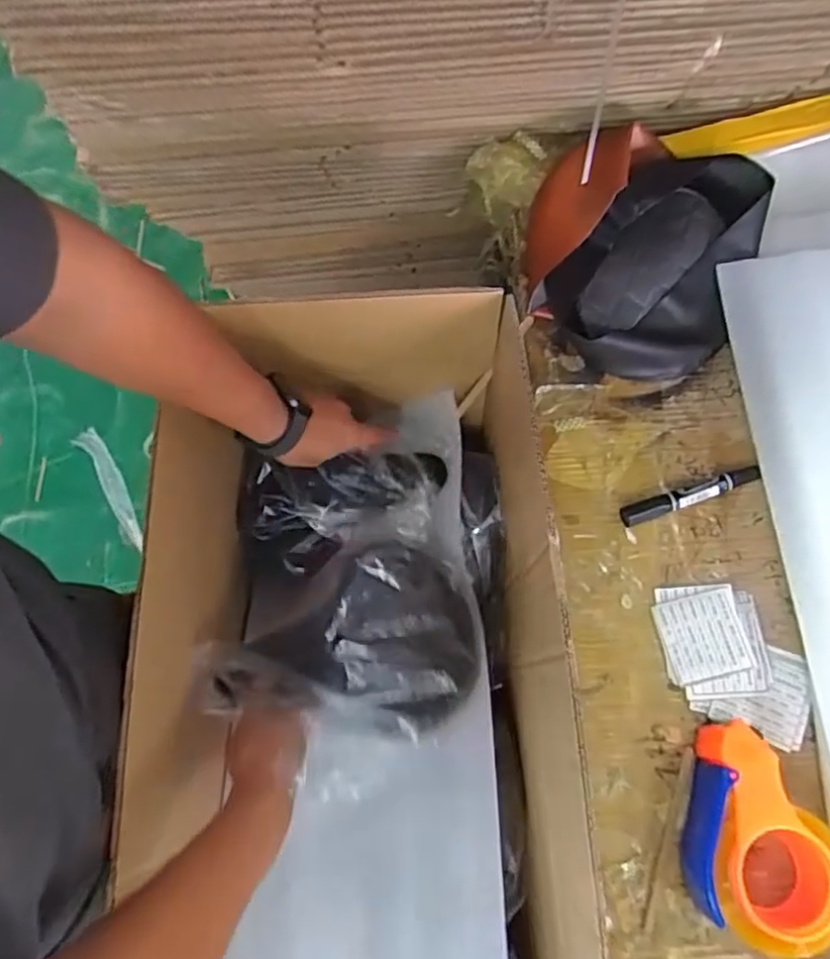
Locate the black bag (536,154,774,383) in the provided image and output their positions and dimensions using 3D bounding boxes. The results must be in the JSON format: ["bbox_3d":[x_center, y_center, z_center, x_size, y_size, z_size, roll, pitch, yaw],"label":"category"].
[{"bbox_3d":[0.253,-0.212,0.688,0.176,0.085,0.239,33,76,12],"label":"black bag"}]

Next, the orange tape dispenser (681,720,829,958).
[{"bbox_3d":[0.285,0.289,0.536,0.117,0.069,0.150,15,73,7],"label":"orange tape dispenser"}]

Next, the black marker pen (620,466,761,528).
[{"bbox_3d":[0.267,0.016,0.647,0.137,0.022,0.021,-17,72,-4],"label":"black marker pen"}]

